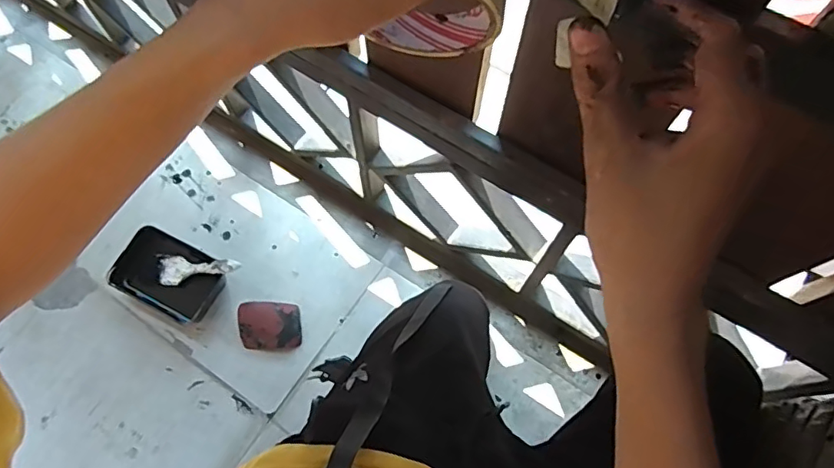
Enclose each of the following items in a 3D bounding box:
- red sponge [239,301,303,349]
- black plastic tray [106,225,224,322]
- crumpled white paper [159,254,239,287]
[{"bbox_3d":[-0.241,0.150,0.891,0.101,0.025,0.079,-3,70,0],"label":"red sponge"},{"bbox_3d":[-0.410,0.070,0.905,0.174,0.050,0.115,24,72,10],"label":"black plastic tray"},{"bbox_3d":[-0.363,0.058,0.892,0.147,0.016,0.051,-2,69,20],"label":"crumpled white paper"}]

